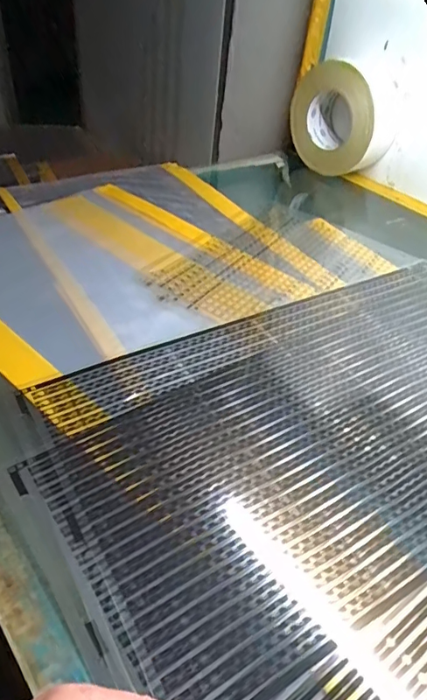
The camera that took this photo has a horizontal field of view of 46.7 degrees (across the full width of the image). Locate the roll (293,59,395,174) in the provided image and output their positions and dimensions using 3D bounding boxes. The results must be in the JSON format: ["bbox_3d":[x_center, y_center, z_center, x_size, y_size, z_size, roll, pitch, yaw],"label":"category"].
[{"bbox_3d":[0.170,-0.308,0.671,0.053,0.134,0.141,-30,53,-34],"label":"roll"}]

